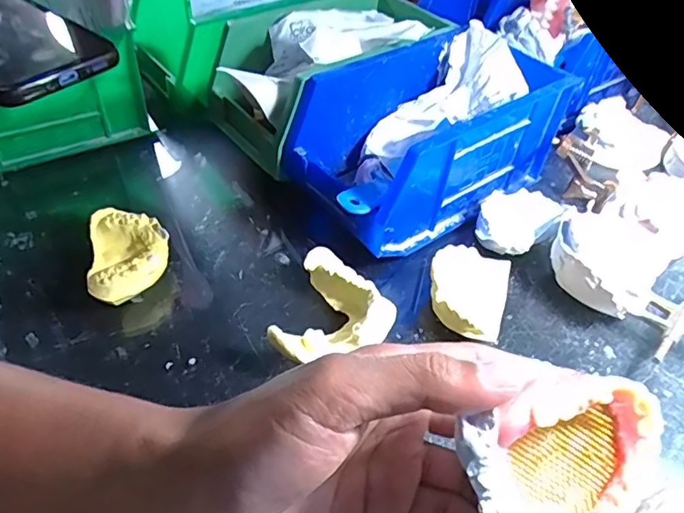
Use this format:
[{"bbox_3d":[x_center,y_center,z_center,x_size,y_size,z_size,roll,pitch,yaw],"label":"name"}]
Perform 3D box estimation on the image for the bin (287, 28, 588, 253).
[{"bbox_3d":[0.055,-0.077,0.364,0.169,0.086,0.093,-28,55,-26],"label":"bin"}]

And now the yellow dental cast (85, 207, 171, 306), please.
[{"bbox_3d":[-0.125,0.000,0.322,0.043,0.029,0.060,-10,48,-12],"label":"yellow dental cast"}]

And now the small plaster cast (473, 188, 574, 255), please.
[{"bbox_3d":[0.114,-0.021,0.357,0.059,0.022,0.044,-24,53,-23],"label":"small plaster cast"}]

